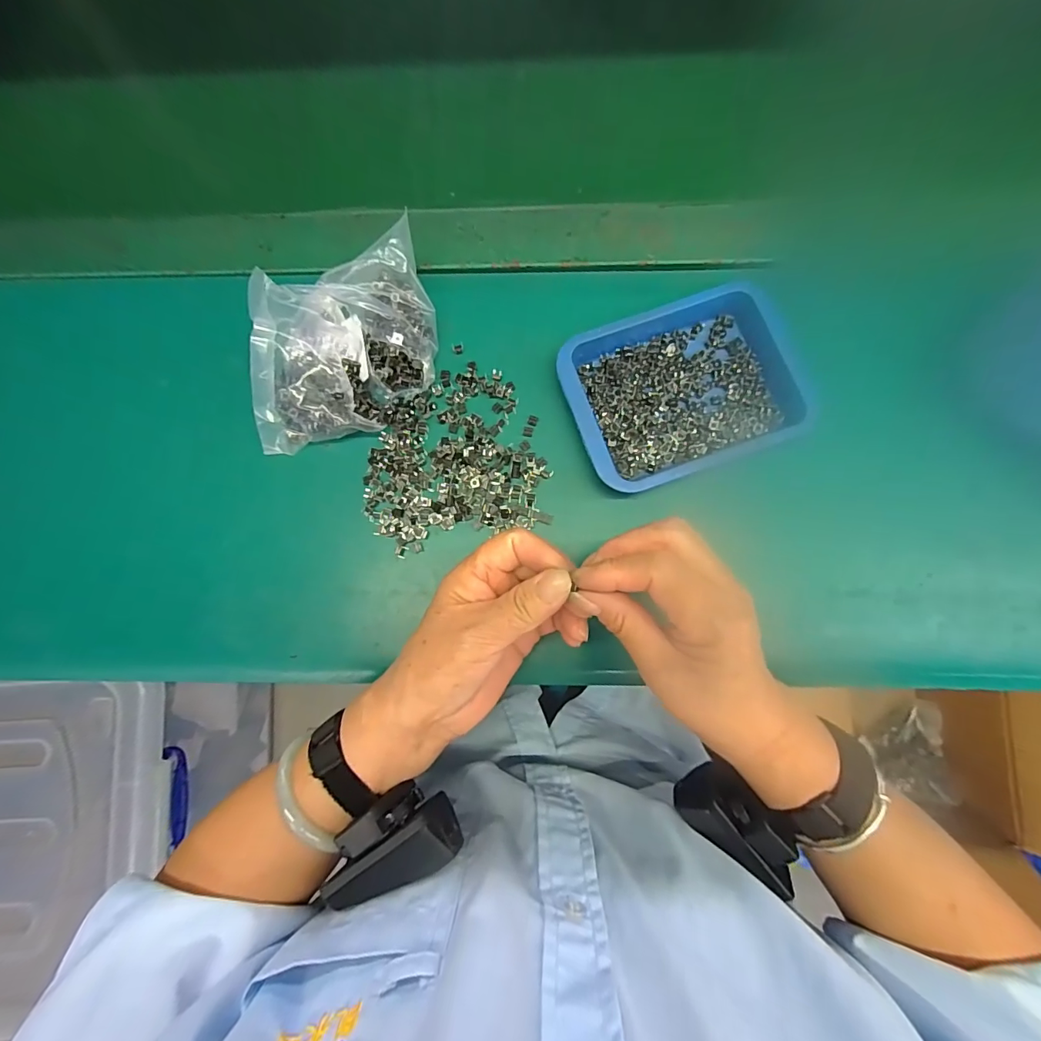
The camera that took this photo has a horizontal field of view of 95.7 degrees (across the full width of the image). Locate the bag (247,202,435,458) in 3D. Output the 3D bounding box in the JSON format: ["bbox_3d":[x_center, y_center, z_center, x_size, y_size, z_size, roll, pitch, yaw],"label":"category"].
[{"bbox_3d":[-0.117,-0.115,0.314,0.169,0.067,0.087,-43,82,-7],"label":"bag"}]

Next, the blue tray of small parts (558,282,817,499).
[{"bbox_3d":[0.113,-0.093,0.331,0.159,0.023,0.117,-22,80,-4],"label":"blue tray of small parts"}]

